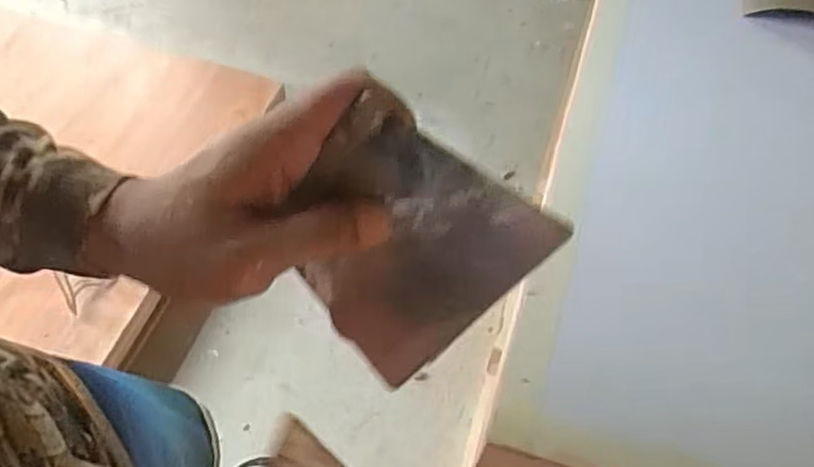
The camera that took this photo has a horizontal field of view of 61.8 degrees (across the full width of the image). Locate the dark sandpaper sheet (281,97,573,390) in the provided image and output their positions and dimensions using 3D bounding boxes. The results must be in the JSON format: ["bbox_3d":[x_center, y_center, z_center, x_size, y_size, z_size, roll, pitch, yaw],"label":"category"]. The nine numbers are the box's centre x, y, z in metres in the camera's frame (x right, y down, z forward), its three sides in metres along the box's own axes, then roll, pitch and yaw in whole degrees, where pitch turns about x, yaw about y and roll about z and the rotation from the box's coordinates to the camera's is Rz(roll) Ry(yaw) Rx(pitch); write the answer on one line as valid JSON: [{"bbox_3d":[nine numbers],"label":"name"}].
[{"bbox_3d":[-0.006,0.004,0.291,0.096,0.106,0.009,44,27,-1],"label":"dark sandpaper sheet"}]

